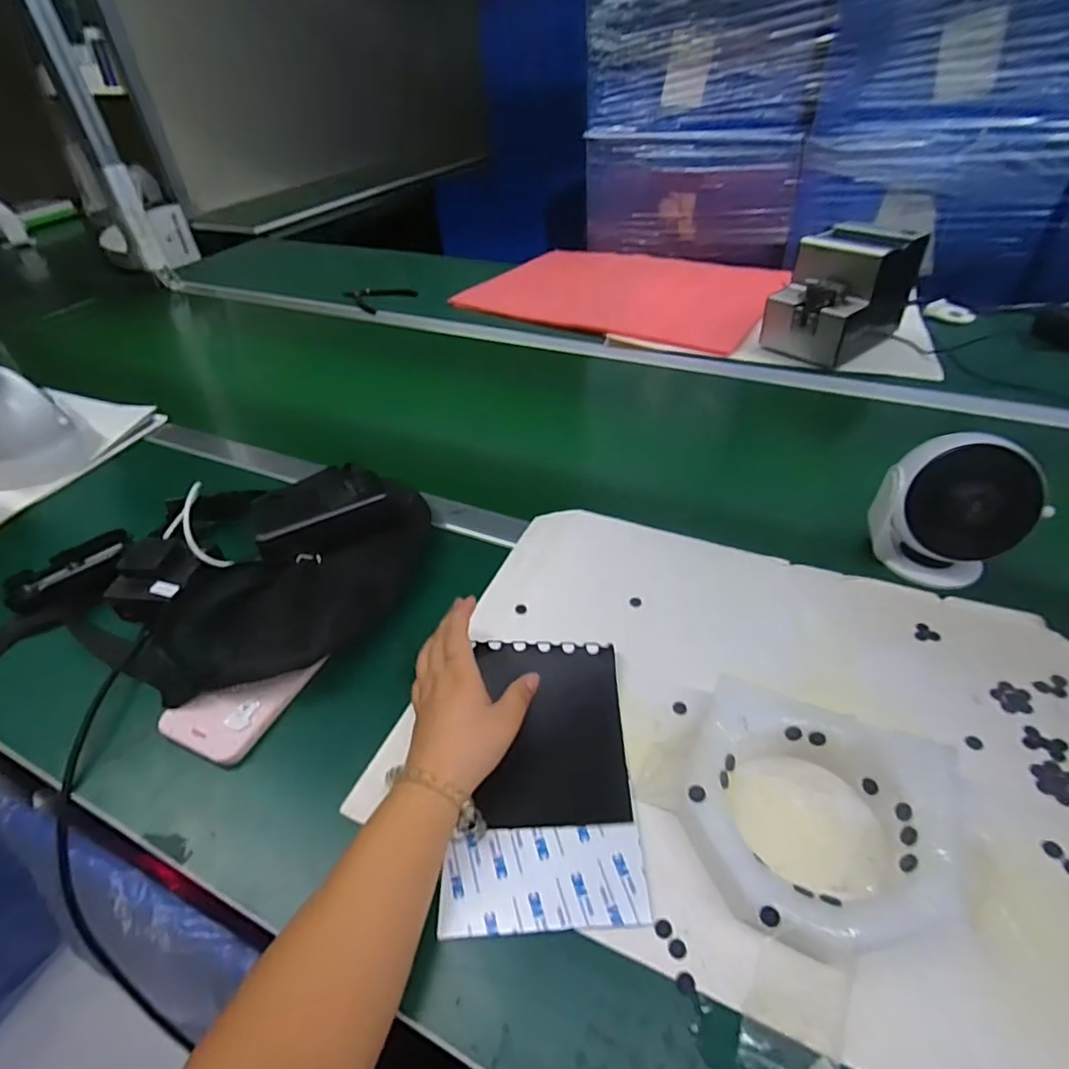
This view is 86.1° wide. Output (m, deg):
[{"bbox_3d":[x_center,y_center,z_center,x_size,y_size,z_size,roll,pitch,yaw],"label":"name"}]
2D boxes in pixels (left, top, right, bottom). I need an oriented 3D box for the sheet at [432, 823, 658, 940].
[{"bbox_3d":[0.007,0.208,0.349,0.118,0.005,0.056,-3,41,-1],"label":"sheet"}]

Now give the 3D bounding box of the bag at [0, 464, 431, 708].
[{"bbox_3d":[-0.302,0.029,0.534,0.365,0.057,0.243,2,41,4],"label":"bag"}]

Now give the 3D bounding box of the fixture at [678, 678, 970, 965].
[{"bbox_3d":[0.172,0.173,0.343,0.156,0.044,0.140,13,43,17],"label":"fixture"}]

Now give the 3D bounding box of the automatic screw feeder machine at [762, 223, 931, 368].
[{"bbox_3d":[0.462,-0.370,0.856,0.142,0.139,0.218,30,50,31],"label":"automatic screw feeder machine"}]

